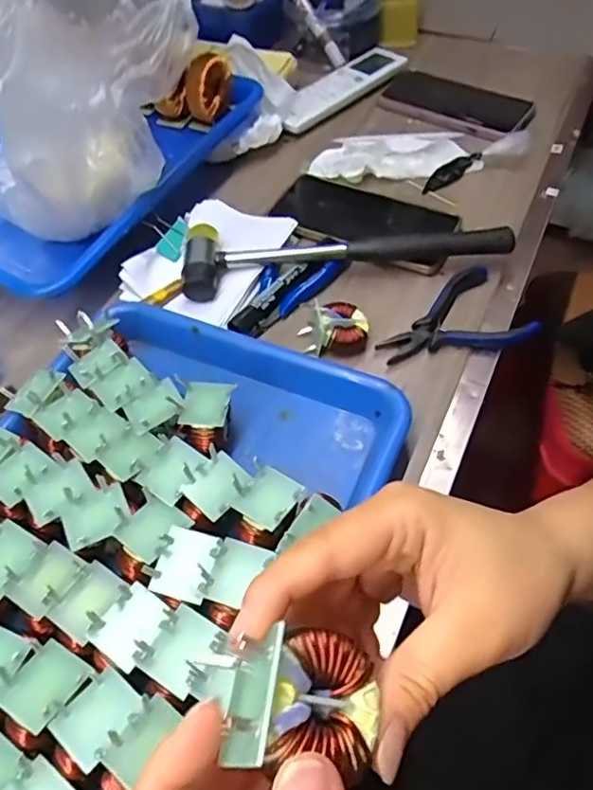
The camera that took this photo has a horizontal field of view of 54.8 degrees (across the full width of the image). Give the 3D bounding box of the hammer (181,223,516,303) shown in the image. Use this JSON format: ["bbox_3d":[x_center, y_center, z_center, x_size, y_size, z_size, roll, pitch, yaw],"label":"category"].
[{"bbox_3d":[0.039,-0.125,0.477,0.264,0.027,0.071,-6,54,-2],"label":"hammer"}]

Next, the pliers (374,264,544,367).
[{"bbox_3d":[0.117,-0.054,0.441,0.112,0.020,0.077,-19,56,-12],"label":"pliers"}]

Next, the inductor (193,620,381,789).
[{"bbox_3d":[-0.003,0.090,0.170,0.047,0.030,0.037,21,51,-21],"label":"inductor"}]

